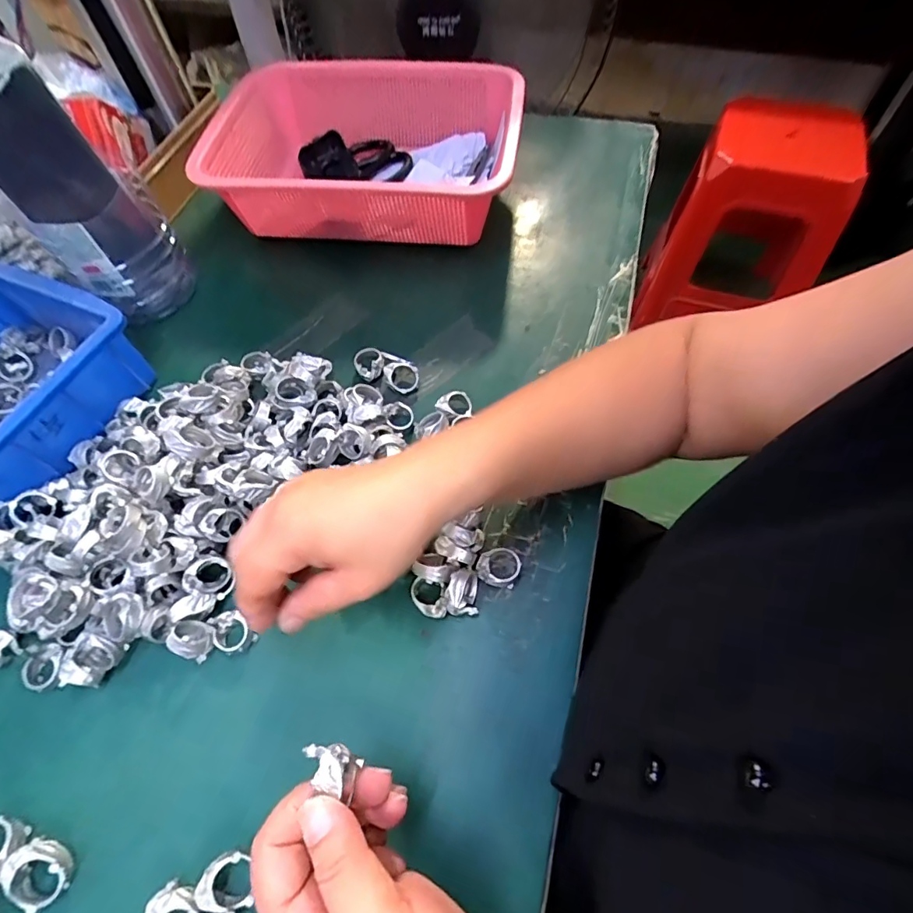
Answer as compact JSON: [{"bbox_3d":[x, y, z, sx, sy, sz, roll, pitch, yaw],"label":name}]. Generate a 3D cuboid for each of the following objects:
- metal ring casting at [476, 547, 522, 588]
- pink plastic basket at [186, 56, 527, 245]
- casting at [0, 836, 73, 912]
[{"bbox_3d":[0.029,0.074,0.336,0.028,0.011,0.026,0,60,0],"label":"metal ring casting"},{"bbox_3d":[-0.084,-0.310,0.513,0.289,0.105,0.214,9,61,5],"label":"pink plastic basket"},{"bbox_3d":[-0.223,0.223,0.265,0.032,0.014,0.028,13,61,7],"label":"casting"}]

